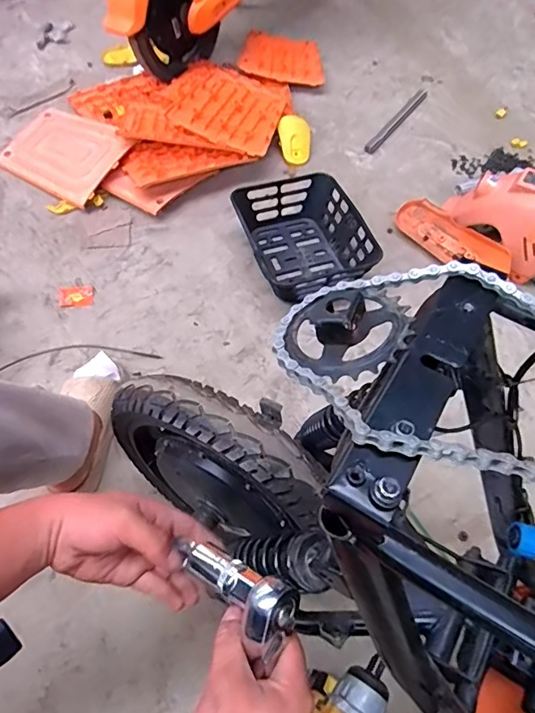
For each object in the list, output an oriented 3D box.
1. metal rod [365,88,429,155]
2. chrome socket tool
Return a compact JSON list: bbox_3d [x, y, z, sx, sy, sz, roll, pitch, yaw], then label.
[{"bbox_3d":[0.400,-0.719,1.471,0.035,0.017,0.404,31,61,15],"label":"metal rod"},{"bbox_3d":[-0.025,0.170,0.359,0.097,0.037,0.045,24,59,33],"label":"chrome socket tool"}]

